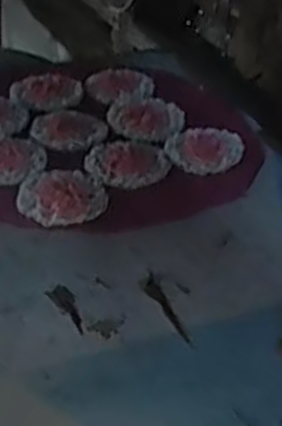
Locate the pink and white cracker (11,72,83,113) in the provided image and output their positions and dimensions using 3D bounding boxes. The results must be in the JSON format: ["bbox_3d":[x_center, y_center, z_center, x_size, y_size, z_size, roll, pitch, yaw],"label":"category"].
[{"bbox_3d":[-0.102,-0.136,0.874,0.078,0.007,0.083,13,35,13],"label":"pink and white cracker"}]

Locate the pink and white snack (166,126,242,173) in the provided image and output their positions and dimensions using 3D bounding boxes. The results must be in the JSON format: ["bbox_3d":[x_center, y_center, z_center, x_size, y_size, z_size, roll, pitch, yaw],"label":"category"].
[{"bbox_3d":[0.064,-0.063,0.786,0.079,0.017,0.072,3,34,-2],"label":"pink and white snack"}]

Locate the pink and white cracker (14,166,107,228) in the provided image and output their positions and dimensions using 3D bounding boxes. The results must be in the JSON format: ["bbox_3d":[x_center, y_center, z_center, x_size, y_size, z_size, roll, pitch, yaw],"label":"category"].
[{"bbox_3d":[-0.070,-0.019,0.701,0.076,0.008,0.084,5,34,2],"label":"pink and white cracker"}]

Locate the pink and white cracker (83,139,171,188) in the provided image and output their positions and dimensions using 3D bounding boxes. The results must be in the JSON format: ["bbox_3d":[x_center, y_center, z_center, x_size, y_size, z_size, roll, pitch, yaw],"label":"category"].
[{"bbox_3d":[-0.015,-0.049,0.758,0.081,0.009,0.070,-9,36,-18],"label":"pink and white cracker"}]

